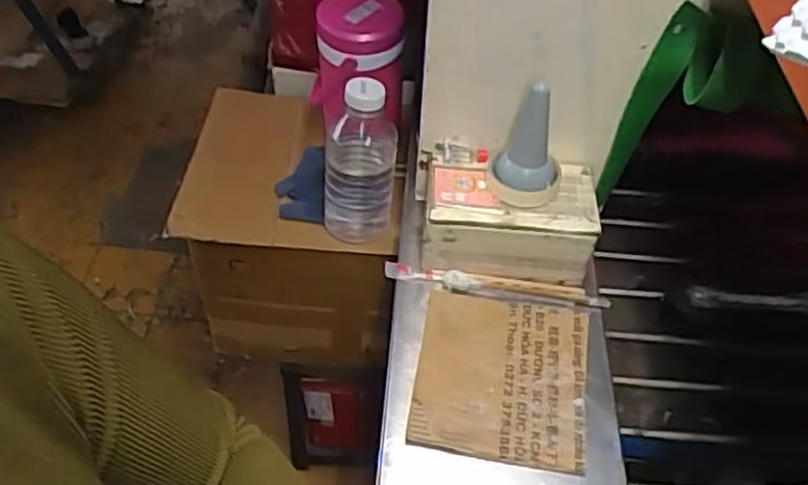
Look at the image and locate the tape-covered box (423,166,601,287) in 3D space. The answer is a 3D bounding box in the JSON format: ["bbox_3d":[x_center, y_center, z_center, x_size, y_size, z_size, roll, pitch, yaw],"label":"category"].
[{"bbox_3d":[0.121,-0.028,0.837,0.194,0.085,0.119,3,47,-2],"label":"tape-covered box"}]

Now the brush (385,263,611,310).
[{"bbox_3d":[0.107,0.049,0.820,0.257,0.025,0.032,7,47,3],"label":"brush"}]

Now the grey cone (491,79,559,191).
[{"bbox_3d":[0.140,-0.117,0.771,0.071,0.118,0.058,14,48,8],"label":"grey cone"}]

